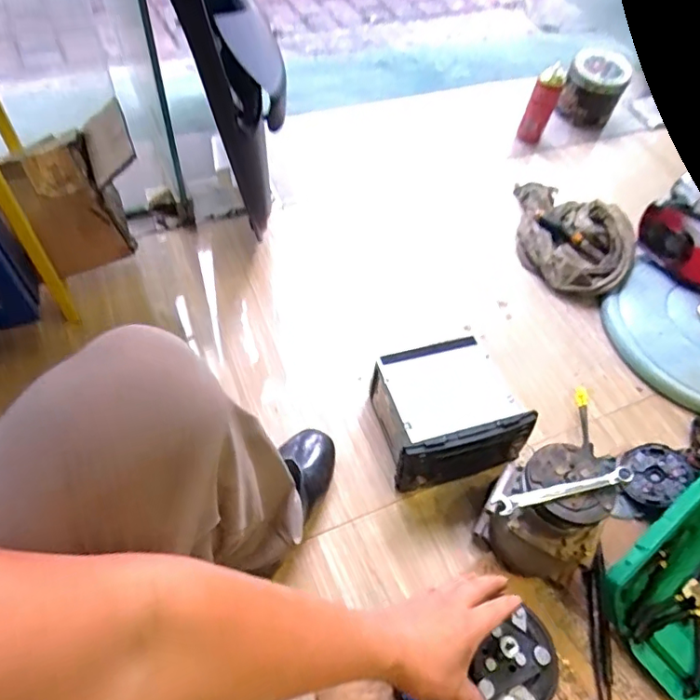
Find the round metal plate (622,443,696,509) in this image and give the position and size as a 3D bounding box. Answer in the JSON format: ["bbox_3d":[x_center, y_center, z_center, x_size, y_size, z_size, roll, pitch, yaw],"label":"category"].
[{"bbox_3d":[0.475,0.194,0.839,0.100,0.008,0.091,-13,56,19],"label":"round metal plate"}]

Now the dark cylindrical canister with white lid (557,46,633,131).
[{"bbox_3d":[0.667,-0.709,1.476,0.145,0.173,0.142,2,56,-2],"label":"dark cylindrical canister with white lid"}]

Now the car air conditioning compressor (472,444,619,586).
[{"bbox_3d":[0.261,0.227,0.728,0.144,0.209,0.129,10,56,1],"label":"car air conditioning compressor"}]

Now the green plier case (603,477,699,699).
[{"bbox_3d":[0.495,0.308,0.734,0.297,0.097,0.194,-33,65,-24],"label":"green plier case"}]

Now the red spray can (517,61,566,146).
[{"bbox_3d":[0.495,-0.631,1.394,0.066,0.210,0.071,20,57,7],"label":"red spray can"}]

